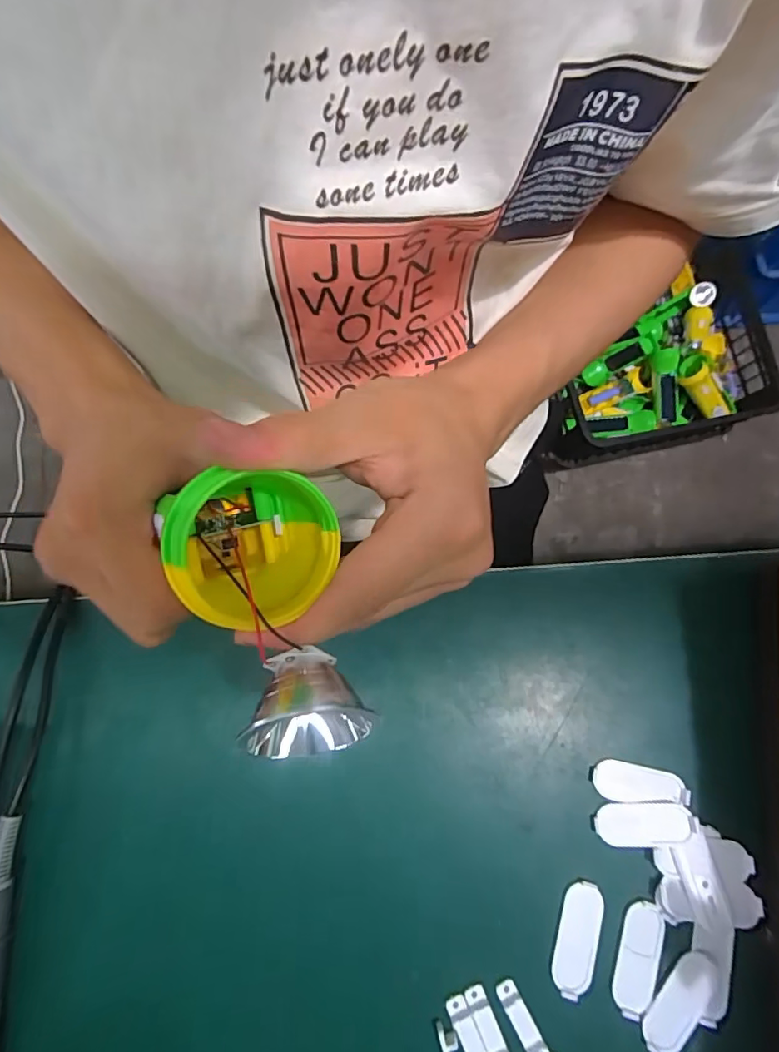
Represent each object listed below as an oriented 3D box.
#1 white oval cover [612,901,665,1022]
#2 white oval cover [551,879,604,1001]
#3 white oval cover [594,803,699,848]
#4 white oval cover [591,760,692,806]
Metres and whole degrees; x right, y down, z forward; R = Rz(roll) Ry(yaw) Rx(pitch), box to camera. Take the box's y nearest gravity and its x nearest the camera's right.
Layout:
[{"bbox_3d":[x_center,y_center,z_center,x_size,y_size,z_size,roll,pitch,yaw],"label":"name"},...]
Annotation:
[{"bbox_3d":[0.125,0.217,0.256,0.020,0.004,0.050,19,78,3],"label":"white oval cover"},{"bbox_3d":[0.095,0.207,0.257,0.020,0.004,0.050,16,77,3],"label":"white oval cover"},{"bbox_3d":[0.134,0.157,0.269,0.049,0.006,0.020,0,77,-1],"label":"white oval cover"},{"bbox_3d":[0.135,0.139,0.275,0.049,0.004,0.020,11,77,2],"label":"white oval cover"}]

